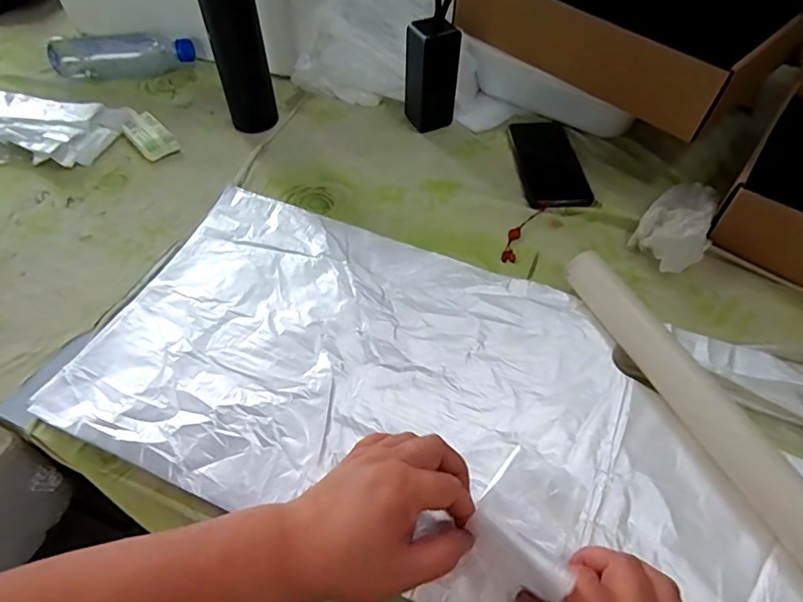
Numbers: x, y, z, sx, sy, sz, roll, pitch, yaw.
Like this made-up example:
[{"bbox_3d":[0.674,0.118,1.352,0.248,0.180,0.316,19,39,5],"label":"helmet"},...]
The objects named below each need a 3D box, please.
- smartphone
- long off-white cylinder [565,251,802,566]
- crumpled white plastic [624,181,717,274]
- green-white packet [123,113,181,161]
[{"bbox_3d":[0.185,-0.181,0.640,0.078,0.005,0.169,-4,52,-3],"label":"smartphone"},{"bbox_3d":[0.249,0.095,0.396,0.031,0.038,0.356,-19,54,-14],"label":"long off-white cylinder"},{"bbox_3d":[0.310,-0.085,0.559,0.070,0.037,0.144,30,58,22],"label":"crumpled white plastic"},{"bbox_3d":[-0.344,-0.227,0.675,0.046,0.010,0.095,-40,68,-14],"label":"green-white packet"}]

